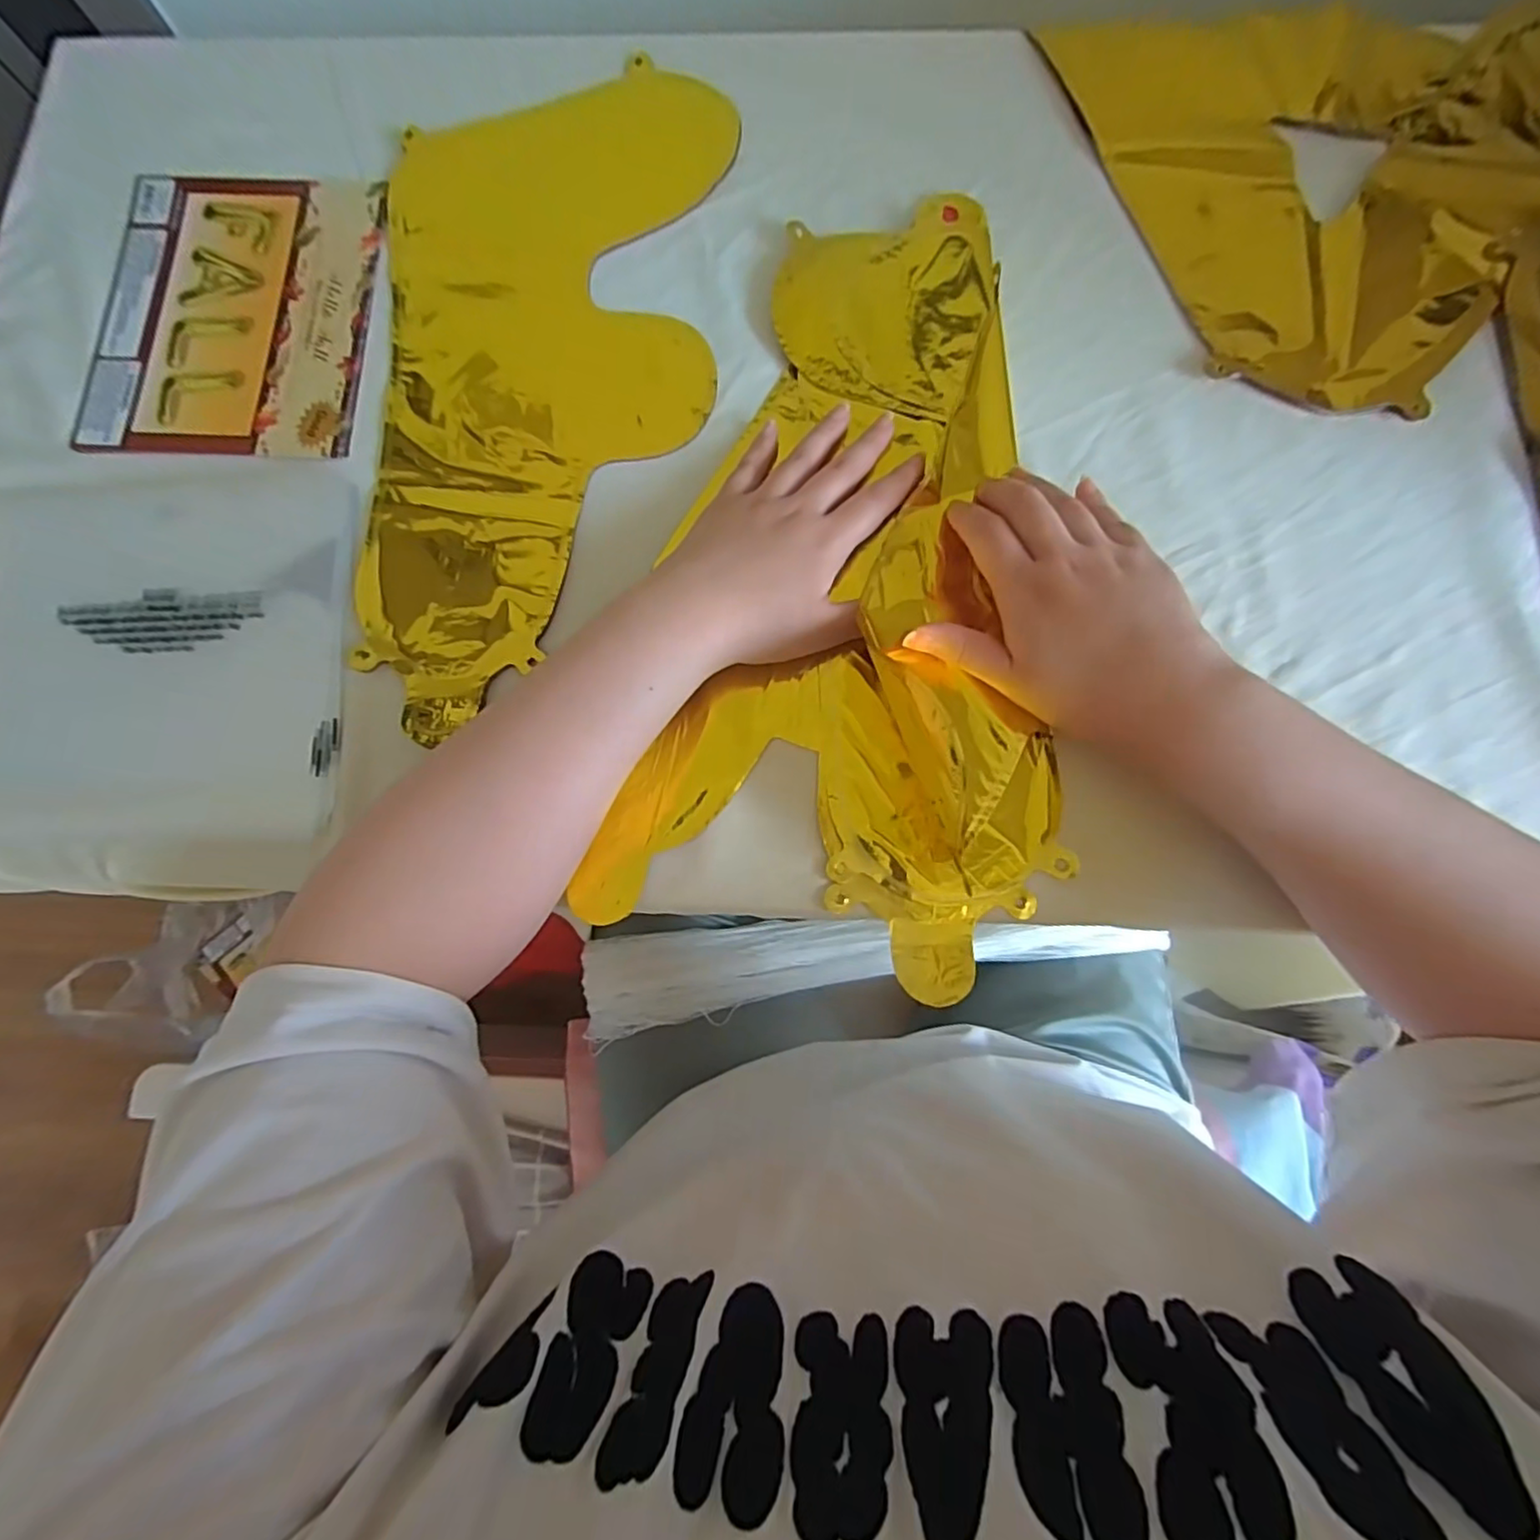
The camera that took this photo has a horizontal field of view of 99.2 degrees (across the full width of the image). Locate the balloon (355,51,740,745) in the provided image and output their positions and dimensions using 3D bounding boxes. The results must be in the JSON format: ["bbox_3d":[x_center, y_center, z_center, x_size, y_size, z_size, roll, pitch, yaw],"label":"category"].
[{"bbox_3d":[-0.135,-0.227,0.385,0.193,0.015,0.402,3,81,2],"label":"balloon"}]

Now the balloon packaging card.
[{"bbox_3d":[-0.326,-0.279,0.401,0.162,0.007,0.187,2,81,2],"label":"balloon packaging card"}]

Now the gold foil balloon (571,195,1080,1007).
[{"bbox_3d":[0.039,-0.110,0.354,0.224,0.018,0.422,3,82,2],"label":"gold foil balloon"}]

